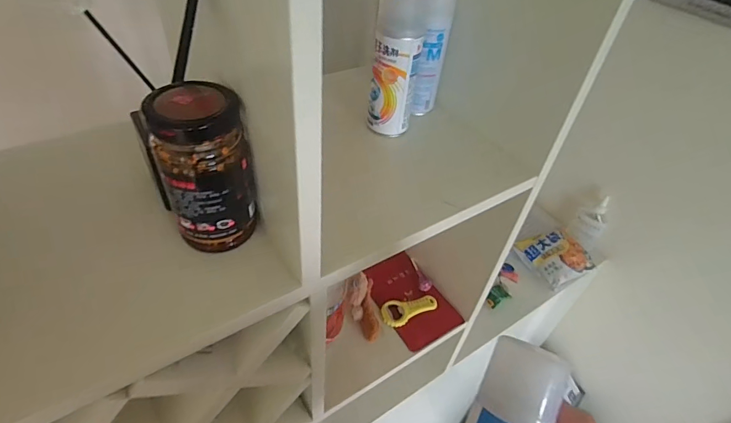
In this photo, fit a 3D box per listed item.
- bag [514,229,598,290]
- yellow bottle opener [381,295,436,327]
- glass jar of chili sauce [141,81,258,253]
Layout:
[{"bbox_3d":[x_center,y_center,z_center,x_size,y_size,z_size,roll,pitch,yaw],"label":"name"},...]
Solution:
[{"bbox_3d":[0.474,0.111,1.056,0.146,0.056,0.146,-20,51,-25],"label":"bag"},{"bbox_3d":[0.075,0.164,0.711,0.098,0.007,0.045,-15,49,-20],"label":"yellow bottle opener"},{"bbox_3d":[-0.125,-0.030,0.336,0.064,0.127,0.060,-13,48,-19],"label":"glass jar of chili sauce"}]

